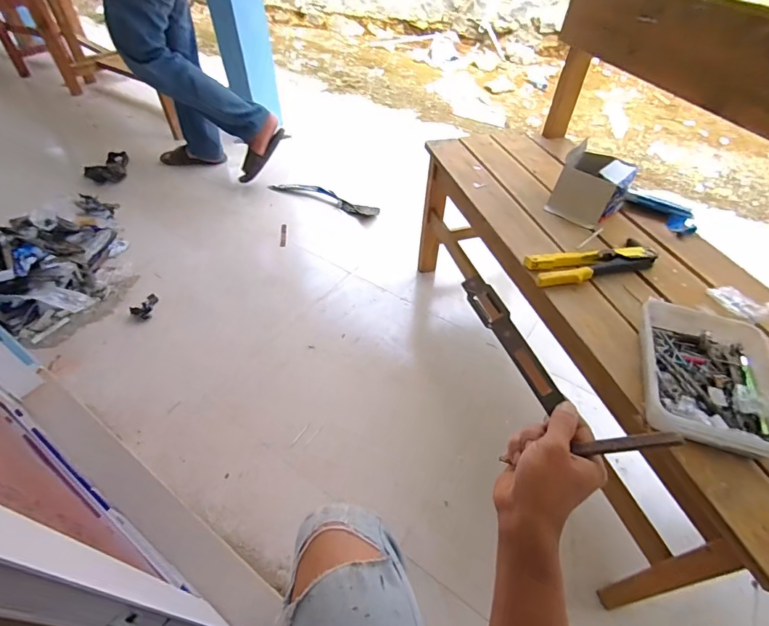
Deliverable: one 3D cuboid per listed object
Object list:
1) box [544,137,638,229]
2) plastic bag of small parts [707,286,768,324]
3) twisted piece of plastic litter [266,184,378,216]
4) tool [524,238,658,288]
[{"bbox_3d":[0.451,-0.274,0.895,0.138,0.110,0.146,27,53,22],"label":"box"},{"bbox_3d":[0.604,-0.020,0.701,0.043,0.027,0.089,-28,54,-23],"label":"plastic bag of small parts"},{"bbox_3d":[-0.256,-0.481,1.715,0.500,0.034,0.097,22,52,18],"label":"twisted piece of plastic litter"},{"bbox_3d":[0.390,-0.098,0.767,0.243,0.033,0.082,-11,49,-10],"label":"tool"}]

